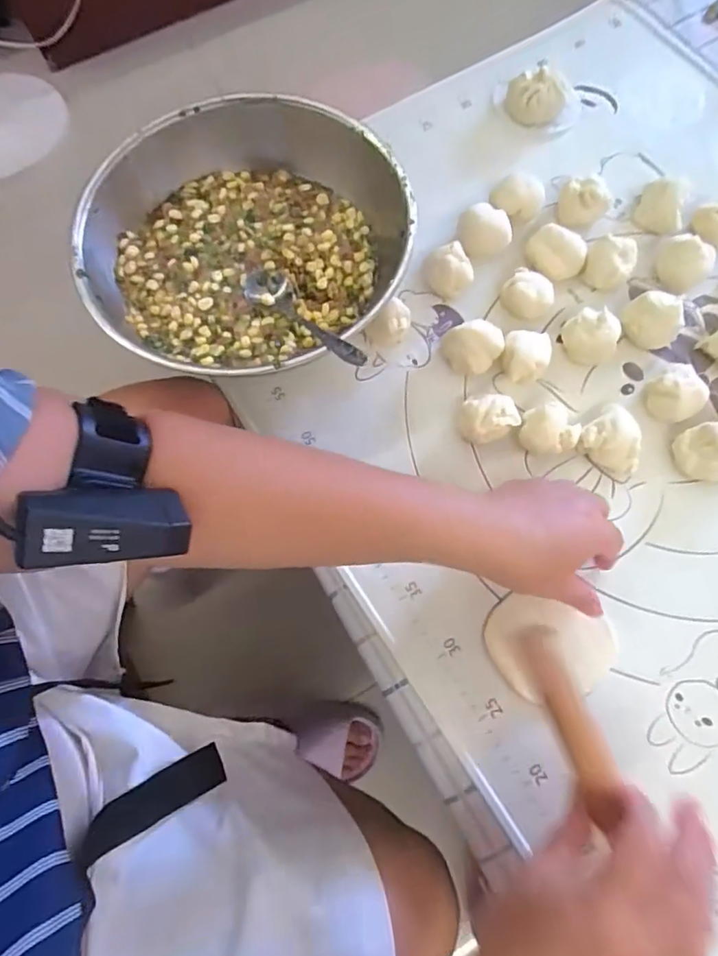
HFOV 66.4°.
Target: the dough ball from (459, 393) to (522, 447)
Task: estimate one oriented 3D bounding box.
[{"bbox_3d":[0.105,-0.047,0.446,0.046,0.027,0.037,-5,73,0],"label":"dough ball"}]

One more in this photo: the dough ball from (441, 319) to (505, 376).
[{"bbox_3d":[0.095,-0.111,0.464,0.046,0.031,0.045,-27,74,-7],"label":"dough ball"}]

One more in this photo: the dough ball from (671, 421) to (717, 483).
[{"bbox_3d":[0.270,-0.020,0.429,0.035,0.029,0.044,-15,73,-3],"label":"dough ball"}]

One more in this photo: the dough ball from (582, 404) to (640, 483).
[{"bbox_3d":[0.206,-0.027,0.435,0.044,0.028,0.050,-38,76,-9],"label":"dough ball"}]

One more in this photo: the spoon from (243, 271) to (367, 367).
[{"bbox_3d":[-0.044,-0.121,0.425,0.034,0.018,0.156,-36,53,-9],"label":"spoon"}]

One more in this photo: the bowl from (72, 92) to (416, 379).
[{"bbox_3d":[-0.092,-0.193,0.470,0.256,0.076,0.256,0,73,1],"label":"bowl"}]

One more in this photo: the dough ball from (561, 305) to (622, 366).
[{"bbox_3d":[0.196,-0.119,0.463,0.045,0.029,0.038,33,77,11],"label":"dough ball"}]

